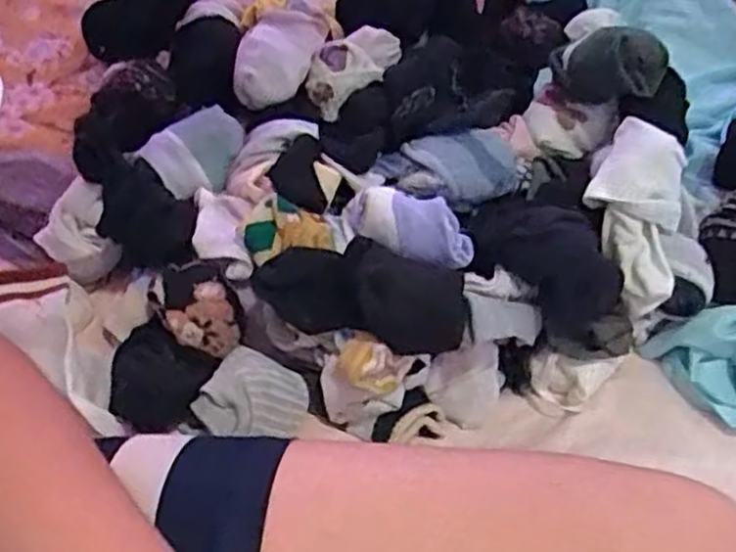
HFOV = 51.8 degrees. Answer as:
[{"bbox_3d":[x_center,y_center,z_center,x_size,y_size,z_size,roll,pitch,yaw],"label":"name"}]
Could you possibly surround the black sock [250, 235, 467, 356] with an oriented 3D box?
[{"bbox_3d":[-0.005,0.012,0.513,0.143,0.046,0.062,8,45,5],"label":"black sock"}]

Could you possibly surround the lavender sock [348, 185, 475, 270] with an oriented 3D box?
[{"bbox_3d":[0.031,-0.035,0.533,0.088,0.028,0.046,12,46,10],"label":"lavender sock"}]

